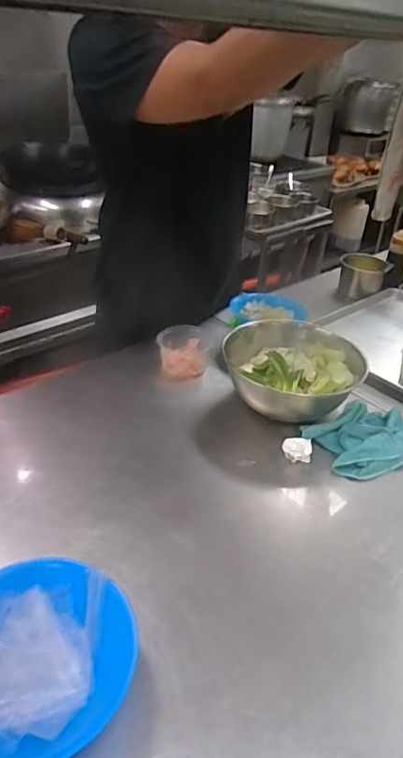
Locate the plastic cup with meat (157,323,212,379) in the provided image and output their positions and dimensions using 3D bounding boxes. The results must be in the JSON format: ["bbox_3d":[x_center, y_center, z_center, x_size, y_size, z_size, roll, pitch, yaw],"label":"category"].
[{"bbox_3d":[-0.036,-0.062,1.126,0.110,0.064,0.104,3,37,-2],"label":"plastic cup with meat"}]

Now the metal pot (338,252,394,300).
[{"bbox_3d":[0.470,-0.307,1.527,0.130,0.097,0.131,3,37,-2],"label":"metal pot"}]

